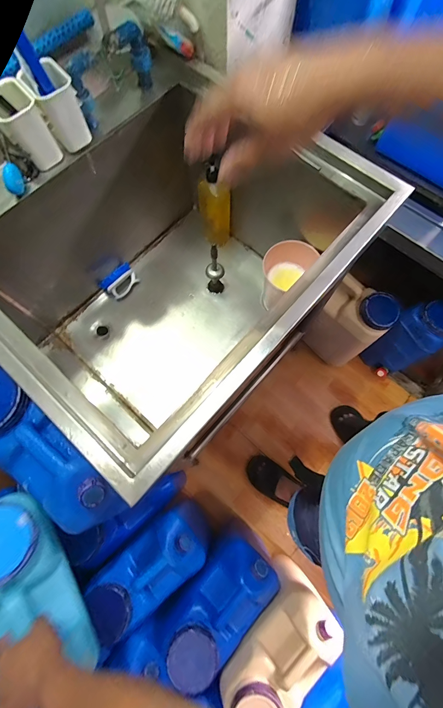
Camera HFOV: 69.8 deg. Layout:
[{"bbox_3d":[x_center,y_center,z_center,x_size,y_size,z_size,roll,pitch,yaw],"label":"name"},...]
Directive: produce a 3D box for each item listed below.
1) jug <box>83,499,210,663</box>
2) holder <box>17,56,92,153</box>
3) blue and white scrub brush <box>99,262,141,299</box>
[{"bbox_3d":[-0.208,0.624,0.966,0.329,0.358,0.160,-41,76,-11],"label":"jug"},{"bbox_3d":[-0.311,-0.471,0.608,0.077,0.114,0.076,-31,75,-9],"label":"holder"},{"bbox_3d":[-0.312,-0.229,0.974,0.064,0.050,0.113,37,76,11],"label":"blue and white scrub brush"}]

